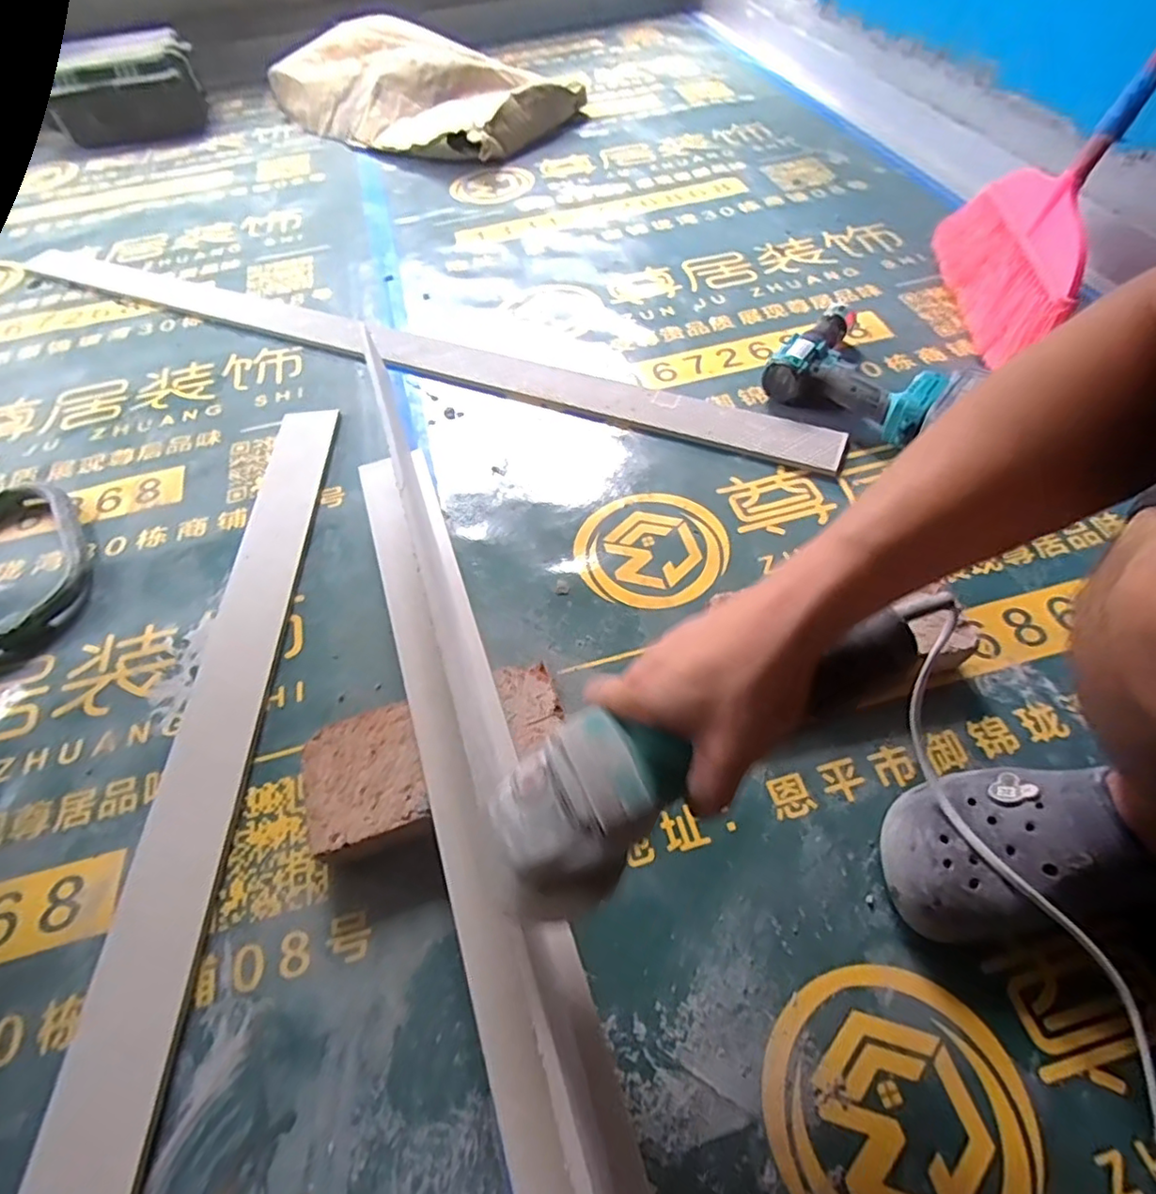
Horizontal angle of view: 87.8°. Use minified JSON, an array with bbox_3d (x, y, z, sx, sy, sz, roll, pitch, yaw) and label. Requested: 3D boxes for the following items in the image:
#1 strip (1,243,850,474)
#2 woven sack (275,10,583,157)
[{"bbox_3d":[-0.336,-0.407,0.929,1.450,0.017,0.087,20,60,16],"label":"strip"},{"bbox_3d":[-0.374,-1.155,1.356,0.711,0.151,0.338,29,63,21],"label":"woven sack"}]

